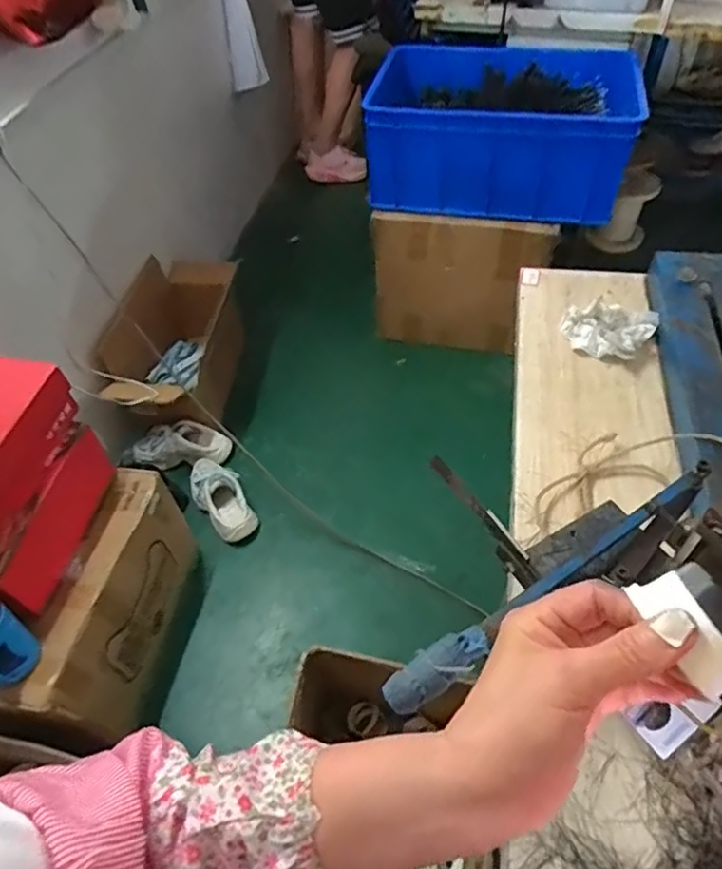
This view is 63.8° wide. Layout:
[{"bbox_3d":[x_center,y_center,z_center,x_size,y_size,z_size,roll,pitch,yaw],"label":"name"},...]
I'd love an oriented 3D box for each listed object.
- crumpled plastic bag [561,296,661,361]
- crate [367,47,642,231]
[{"bbox_3d":[0.290,-0.125,0.684,0.100,0.028,0.071,20,55,19],"label":"crumpled plastic bag"},{"bbox_3d":[0.313,-0.681,1.311,0.558,0.268,0.311,10,52,12],"label":"crate"}]

